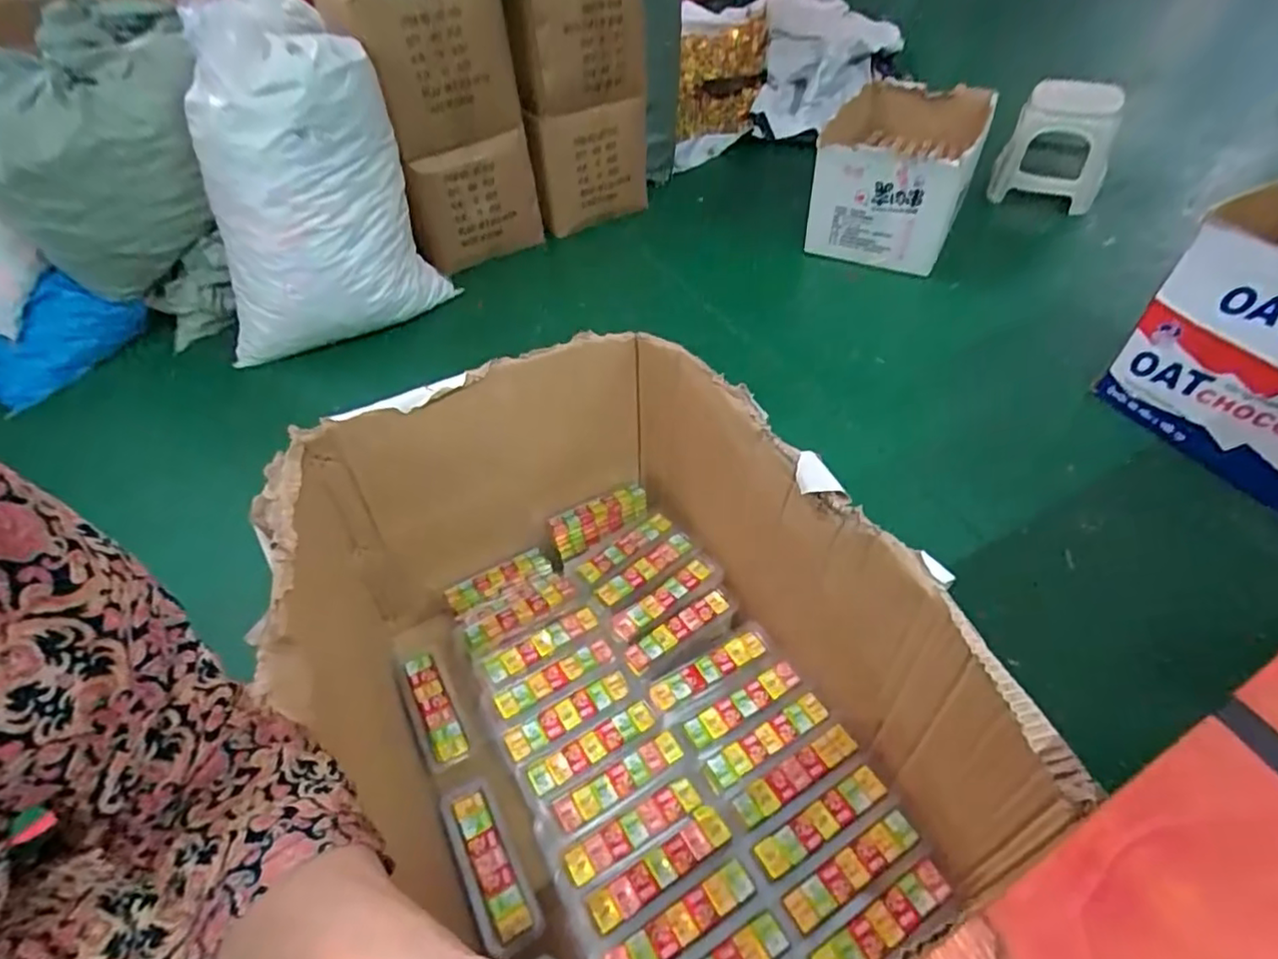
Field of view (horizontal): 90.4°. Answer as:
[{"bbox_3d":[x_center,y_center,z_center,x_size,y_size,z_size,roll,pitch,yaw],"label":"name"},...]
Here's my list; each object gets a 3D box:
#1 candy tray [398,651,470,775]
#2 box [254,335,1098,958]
[{"bbox_3d":[-0.207,0.227,0.634,0.036,0.019,0.124,-25,51,-17],"label":"candy tray"},{"bbox_3d":[-0.028,0.137,0.532,0.394,0.259,0.477,-24,51,-16],"label":"box"}]

